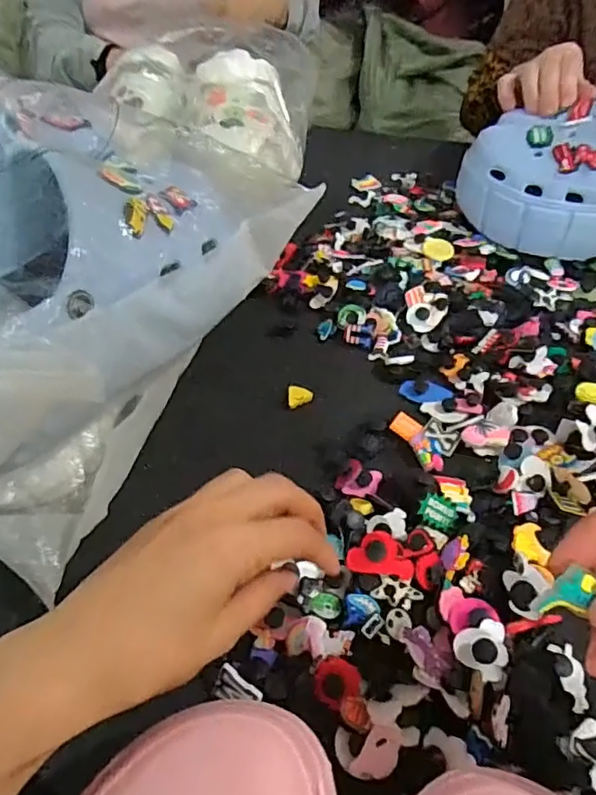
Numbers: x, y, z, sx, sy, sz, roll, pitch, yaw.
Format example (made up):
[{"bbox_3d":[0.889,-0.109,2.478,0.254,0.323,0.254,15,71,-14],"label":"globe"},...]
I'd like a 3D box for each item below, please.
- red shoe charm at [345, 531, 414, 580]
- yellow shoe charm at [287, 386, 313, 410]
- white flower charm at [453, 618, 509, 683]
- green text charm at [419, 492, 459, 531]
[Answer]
[{"bbox_3d":[0.047,0.089,0.316,0.036,0.011,0.022,6,47,10],"label":"red shoe charm"},{"bbox_3d":[0.002,0.000,0.435,0.019,0.006,0.019,-2,46,2],"label":"yellow shoe charm"},{"bbox_3d":[0.093,0.127,0.280,0.026,0.007,0.026,-5,67,12],"label":"white flower charm"},{"bbox_3d":[0.085,0.070,0.341,0.030,0.004,0.019,21,83,-24],"label":"green text charm"}]

